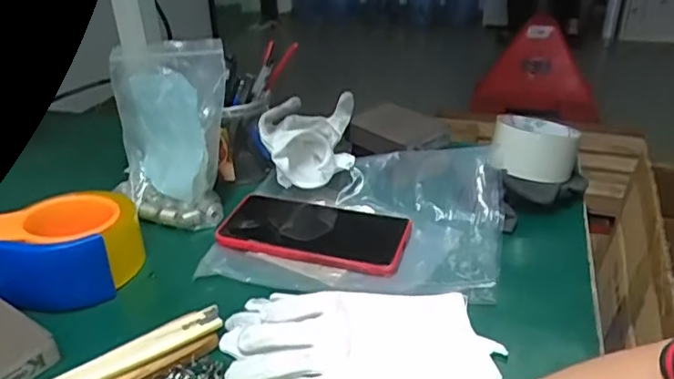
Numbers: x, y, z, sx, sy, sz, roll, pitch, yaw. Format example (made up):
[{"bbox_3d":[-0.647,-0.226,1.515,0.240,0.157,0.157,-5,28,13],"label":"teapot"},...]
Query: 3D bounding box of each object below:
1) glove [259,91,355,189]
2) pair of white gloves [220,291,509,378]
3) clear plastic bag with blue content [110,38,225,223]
[{"bbox_3d":[-0.030,-0.051,0.610,0.091,0.065,0.135,-1,28,1],"label":"glove"},{"bbox_3d":[0.014,0.111,0.387,0.173,0.018,0.122,-4,29,-5],"label":"pair of white gloves"},{"bbox_3d":[-0.173,-0.055,0.568,0.138,0.171,0.031,5,8,28],"label":"clear plastic bag with blue content"}]

